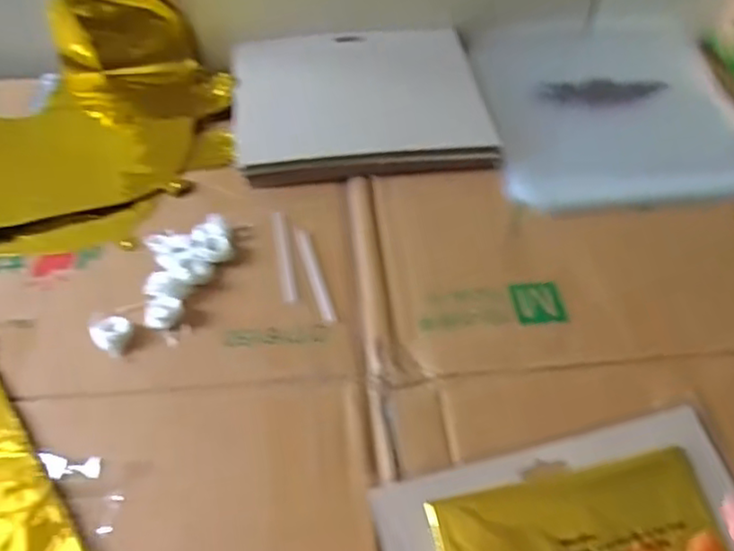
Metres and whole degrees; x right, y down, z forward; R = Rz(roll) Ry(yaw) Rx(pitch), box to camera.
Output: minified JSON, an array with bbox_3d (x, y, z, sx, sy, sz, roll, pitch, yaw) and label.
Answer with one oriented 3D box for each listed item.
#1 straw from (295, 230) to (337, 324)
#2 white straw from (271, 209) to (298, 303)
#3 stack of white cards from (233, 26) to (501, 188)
[{"bbox_3d":[-0.035,-0.001,0.442,0.010,0.004,0.081,-13,53,-11],"label":"straw"},{"bbox_3d":[-0.056,-0.015,0.448,0.010,0.004,0.080,-7,52,-7],"label":"white straw"},{"bbox_3d":[-0.006,-0.143,0.540,0.197,0.021,0.159,-5,52,-6],"label":"stack of white cards"}]

